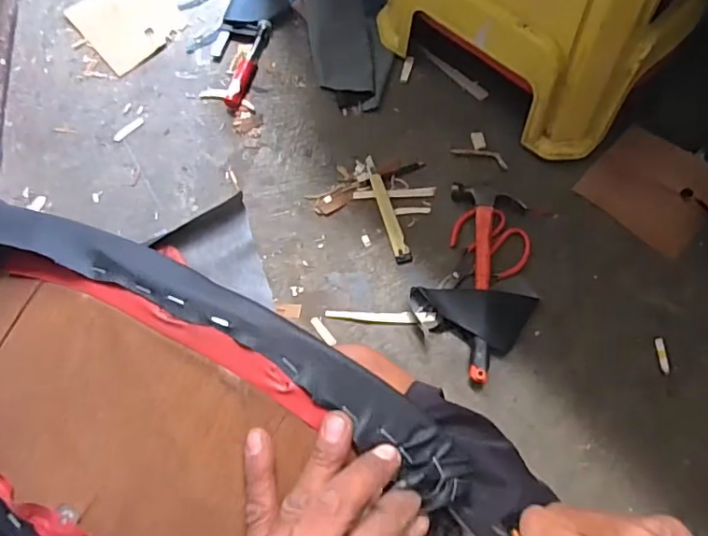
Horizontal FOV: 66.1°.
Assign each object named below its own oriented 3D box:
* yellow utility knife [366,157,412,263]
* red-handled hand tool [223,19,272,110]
[{"bbox_3d":[0.044,-0.080,0.743,0.021,0.008,0.158,-16,72,-4],"label":"yellow utility knife"},{"bbox_3d":[-0.156,-0.309,0.821,0.026,0.020,0.156,17,73,7],"label":"red-handled hand tool"}]

